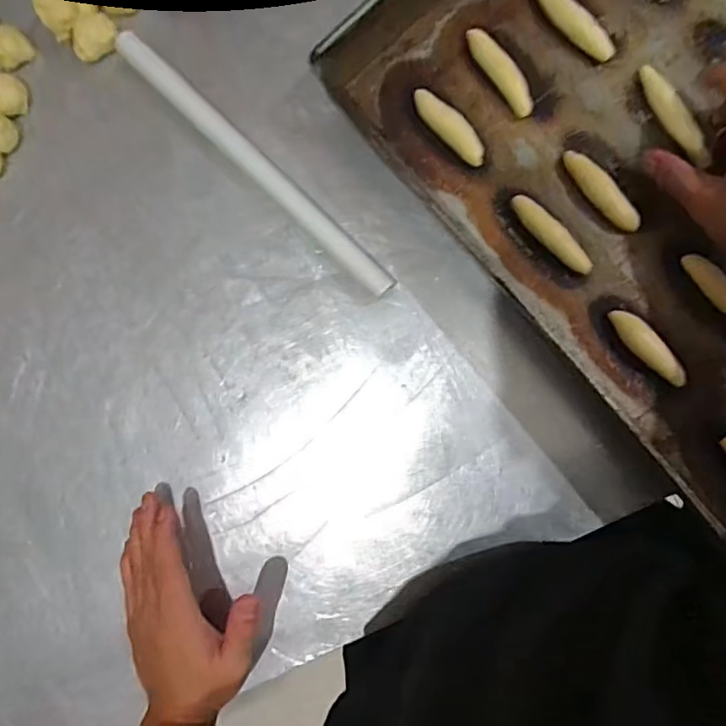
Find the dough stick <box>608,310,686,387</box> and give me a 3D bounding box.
[{"bbox_3d":[0.208,-0.012,0.399,0.019,0.010,0.069,-42,88,5],"label":"dough stick"}]

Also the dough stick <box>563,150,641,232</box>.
[{"bbox_3d":[0.175,-0.126,0.401,0.016,0.010,0.074,-40,88,5],"label":"dough stick"}]

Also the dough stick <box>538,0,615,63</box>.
[{"bbox_3d":[0.154,-0.250,0.401,0.017,0.010,0.075,-45,88,5],"label":"dough stick"}]

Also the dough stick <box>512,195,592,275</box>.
[{"bbox_3d":[0.141,-0.095,0.406,0.076,0.012,0.018,45,95,2],"label":"dough stick"}]

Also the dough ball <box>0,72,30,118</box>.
[{"bbox_3d":[-0.288,-0.216,0.442,0.026,0.023,0.033,24,94,4],"label":"dough ball"}]

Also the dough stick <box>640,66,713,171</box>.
[{"bbox_3d":[0.222,-0.177,0.388,0.016,0.010,0.083,-29,83,5],"label":"dough stick"}]

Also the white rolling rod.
[{"bbox_3d":[-0.084,-0.153,0.423,0.282,0.015,0.020,44,95,3],"label":"white rolling rod"}]

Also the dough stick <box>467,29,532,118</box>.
[{"bbox_3d":[0.103,-0.217,0.406,0.017,0.013,0.073,-35,89,5],"label":"dough stick"}]

